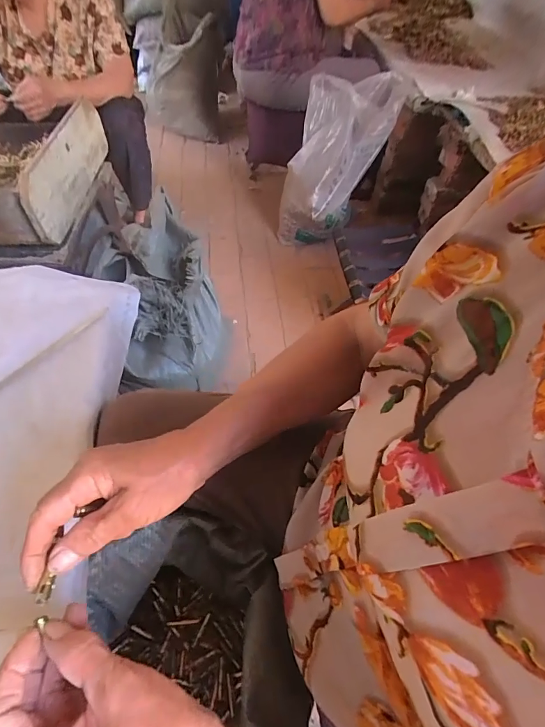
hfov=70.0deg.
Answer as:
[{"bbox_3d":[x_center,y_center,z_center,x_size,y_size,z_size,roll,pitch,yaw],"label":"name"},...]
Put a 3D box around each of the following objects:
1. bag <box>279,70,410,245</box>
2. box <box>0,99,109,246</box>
[{"bbox_3d":[0.212,-0.762,1.467,0.284,0.663,0.212,40,26,25],"label":"bag"},{"bbox_3d":[-0.650,-0.477,0.923,0.371,0.146,0.495,2,52,-3],"label":"box"}]

